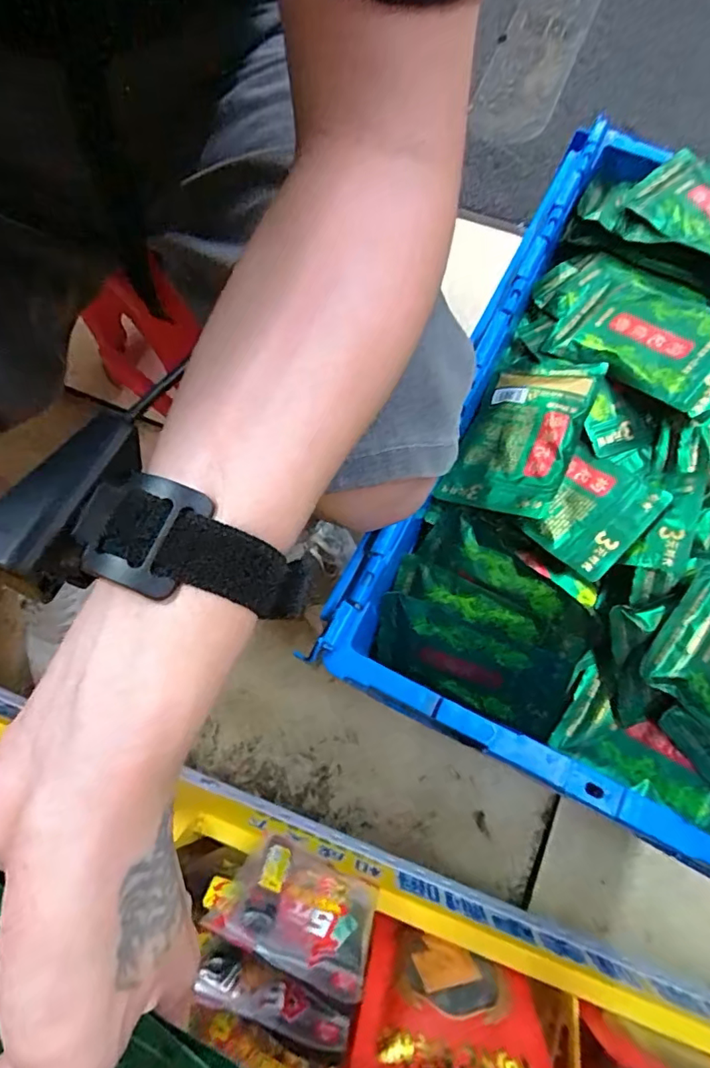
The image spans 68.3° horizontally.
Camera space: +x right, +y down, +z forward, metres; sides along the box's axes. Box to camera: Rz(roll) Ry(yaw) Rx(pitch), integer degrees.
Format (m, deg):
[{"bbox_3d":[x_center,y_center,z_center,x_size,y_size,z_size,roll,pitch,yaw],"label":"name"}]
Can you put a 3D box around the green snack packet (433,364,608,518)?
[{"bbox_3d":[0.139,-0.086,0.450,0.099,0.010,0.145,14,72,38],"label":"green snack packet"}]

